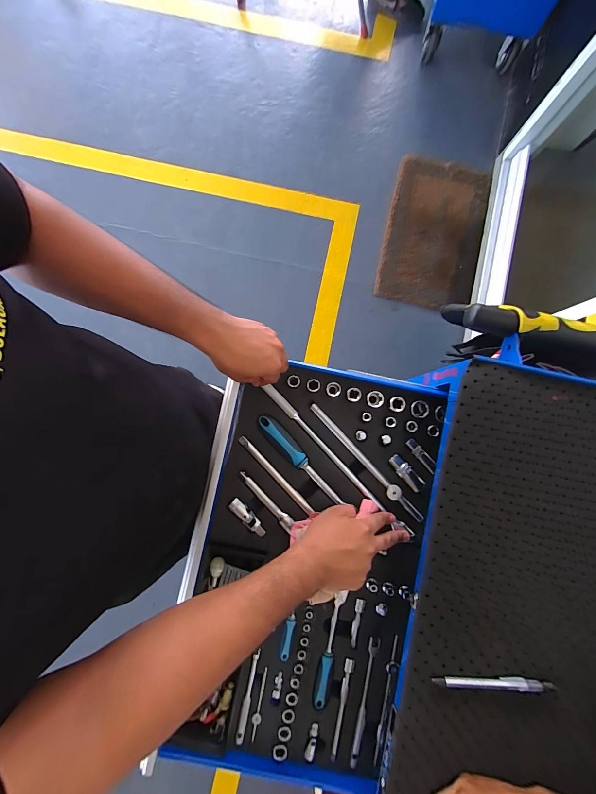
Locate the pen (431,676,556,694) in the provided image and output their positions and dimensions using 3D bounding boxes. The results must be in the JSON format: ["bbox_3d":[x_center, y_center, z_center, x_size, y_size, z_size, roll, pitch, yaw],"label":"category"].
[{"bbox_3d":[0.232,0.342,0.355,0.142,0.005,0.013,2,86,-1],"label":"pen"}]

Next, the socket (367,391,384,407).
[{"bbox_3d":[0.121,0.004,0.469,0.023,0.020,0.025,0,86,-1],"label":"socket"}]

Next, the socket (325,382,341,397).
[{"bbox_3d":[0.055,-0.011,0.469,0.022,0.018,0.020,-3,86,-1],"label":"socket"}]

